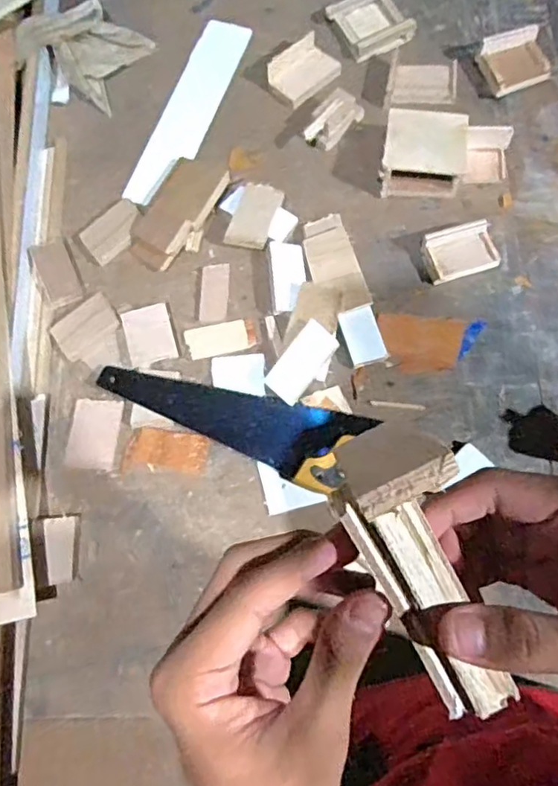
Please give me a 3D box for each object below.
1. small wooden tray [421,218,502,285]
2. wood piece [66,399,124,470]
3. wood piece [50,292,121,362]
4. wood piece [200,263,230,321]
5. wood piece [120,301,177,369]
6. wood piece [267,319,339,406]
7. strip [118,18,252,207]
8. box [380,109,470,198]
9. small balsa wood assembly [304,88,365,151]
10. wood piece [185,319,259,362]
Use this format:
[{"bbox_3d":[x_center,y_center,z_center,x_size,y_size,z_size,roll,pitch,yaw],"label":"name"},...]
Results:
[{"bbox_3d":[0.232,-0.181,0.766,0.093,0.025,0.064,-19,95,-5],"label":"small wooden tray"},{"bbox_3d":[-0.228,0.050,0.732,0.061,0.008,0.083,6,74,5],"label":"wood piece"},{"bbox_3d":[-0.246,-0.086,0.761,0.082,0.005,0.057,-43,76,-9],"label":"wood piece"},{"bbox_3d":[-0.083,-0.131,0.775,0.036,0.004,0.079,1,74,3],"label":"wood piece"},{"bbox_3d":[-0.164,-0.074,0.754,0.058,0.011,0.075,-16,74,-2],"label":"wood piece"},{"bbox_3d":[0.027,-0.038,0.721,0.048,0.010,0.097,36,93,9],"label":"wood piece"},{"bbox_3d":[-0.131,-0.410,0.864,0.078,0.012,0.325,19,76,9],"label":"strip"},{"bbox_3d":[0.189,-0.311,0.778,0.112,0.065,0.089,5,75,4],"label":"box"},{"bbox_3d":[0.074,-0.379,0.819,0.048,0.037,0.097,37,79,12],"label":"small balsa wood assembly"},{"bbox_3d":[-0.074,-0.070,0.762,0.088,0.007,0.042,-11,74,0],"label":"wood piece"}]

